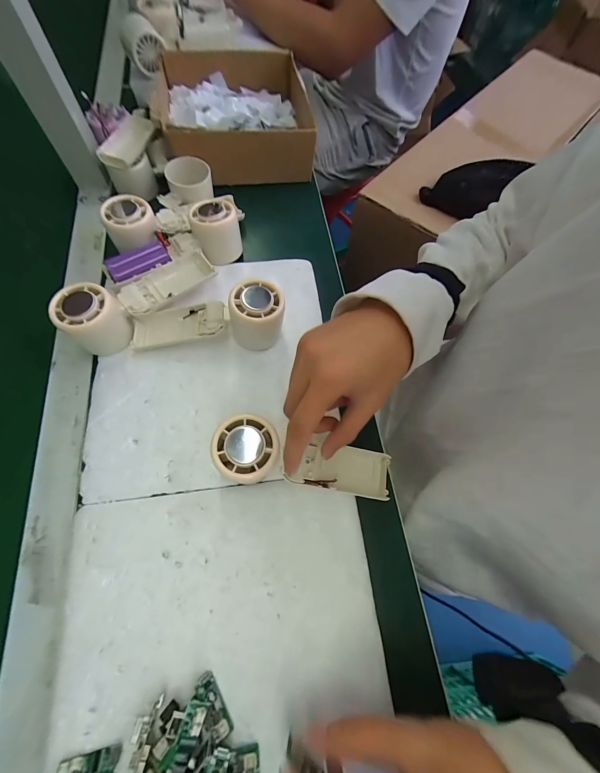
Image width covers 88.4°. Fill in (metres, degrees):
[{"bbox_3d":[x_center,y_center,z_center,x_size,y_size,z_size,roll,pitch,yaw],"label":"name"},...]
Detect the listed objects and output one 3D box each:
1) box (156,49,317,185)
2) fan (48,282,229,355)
[{"bbox_3d":[-0.090,-0.408,0.466,0.211,0.071,0.212,-8,68,-8],"label":"box"},{"bbox_3d":[-0.156,-0.064,0.319,0.154,0.055,0.056,1,67,-4],"label":"fan"}]

